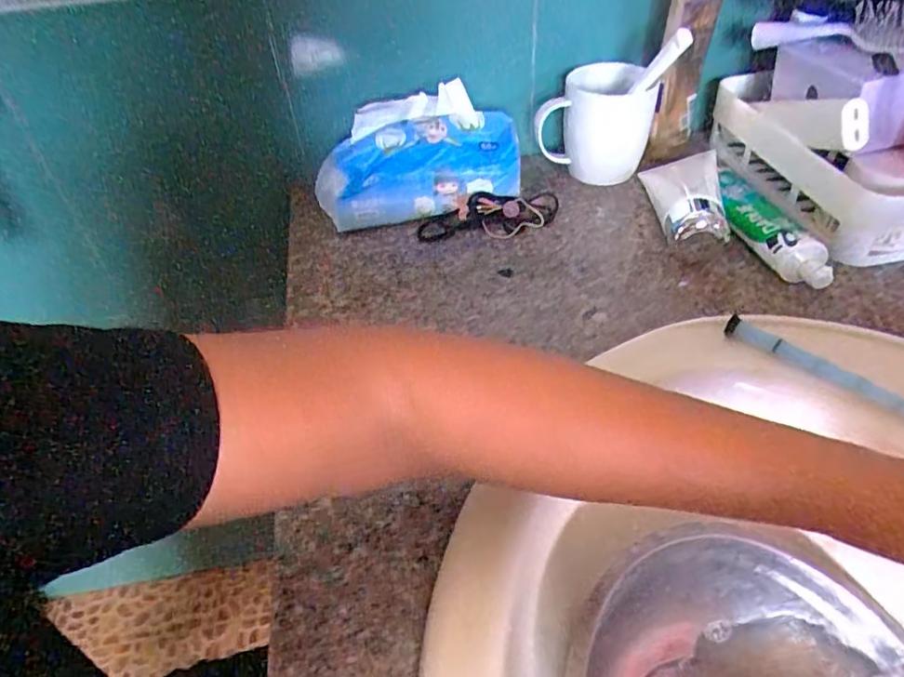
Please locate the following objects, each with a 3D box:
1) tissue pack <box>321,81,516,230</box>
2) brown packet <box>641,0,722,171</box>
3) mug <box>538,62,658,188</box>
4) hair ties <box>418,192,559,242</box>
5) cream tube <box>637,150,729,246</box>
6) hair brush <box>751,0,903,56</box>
[{"bbox_3d":[-0.031,-0.173,0.569,0.200,0.103,0.064,-10,44,-3],"label":"tissue pack"},{"bbox_3d":[0.228,-0.268,0.563,0.077,0.192,0.018,-25,47,-21],"label":"brown packet"},{"bbox_3d":[0.146,-0.221,0.598,0.119,0.105,0.080,-1,44,4],"label":"mug"},{"bbox_3d":[0.036,-0.120,0.565,0.136,0.020,0.054,-7,44,0],"label":"hair ties"},{"bbox_3d":[0.216,-0.135,0.540,0.070,0.041,0.144,6,46,13],"label":"cream tube"},{"bbox_3d":[0.341,-0.266,0.481,0.156,0.052,0.034,29,54,31],"label":"hair brush"}]

